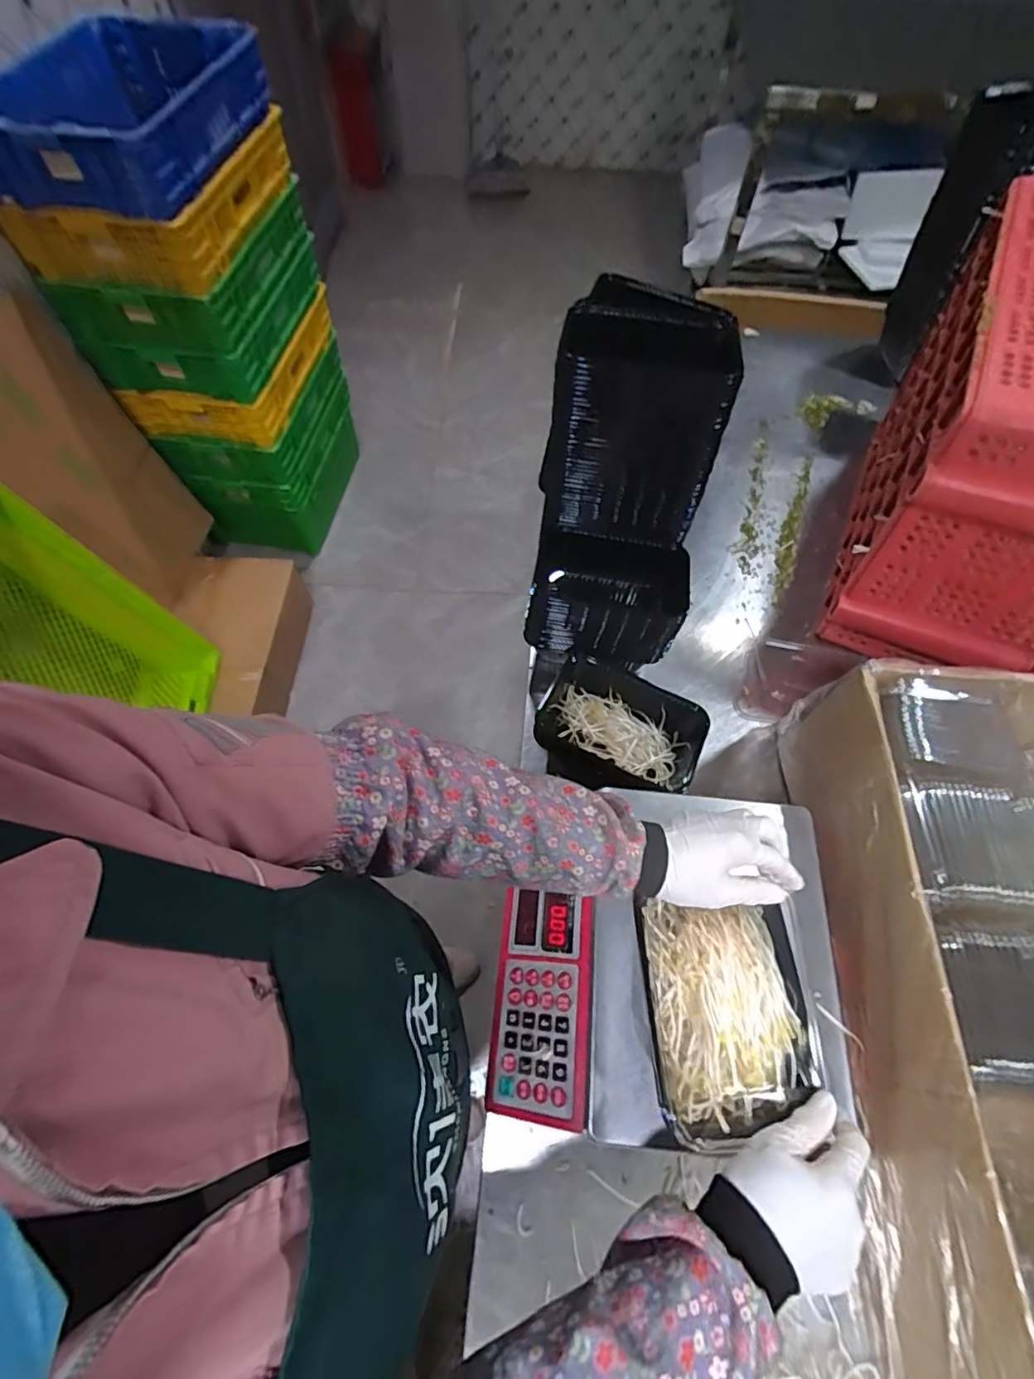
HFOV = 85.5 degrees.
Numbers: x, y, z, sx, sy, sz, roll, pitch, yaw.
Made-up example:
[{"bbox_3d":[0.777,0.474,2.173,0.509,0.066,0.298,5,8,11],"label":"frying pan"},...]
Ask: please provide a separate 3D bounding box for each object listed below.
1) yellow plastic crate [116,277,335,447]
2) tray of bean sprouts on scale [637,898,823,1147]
[{"bbox_3d":[-0.756,-0.899,1.527,0.348,0.135,0.556,8,62,3],"label":"yellow plastic crate"},{"bbox_3d":[0.167,0.245,0.440,0.124,0.044,0.165,-4,62,-3],"label":"tray of bean sprouts on scale"}]

